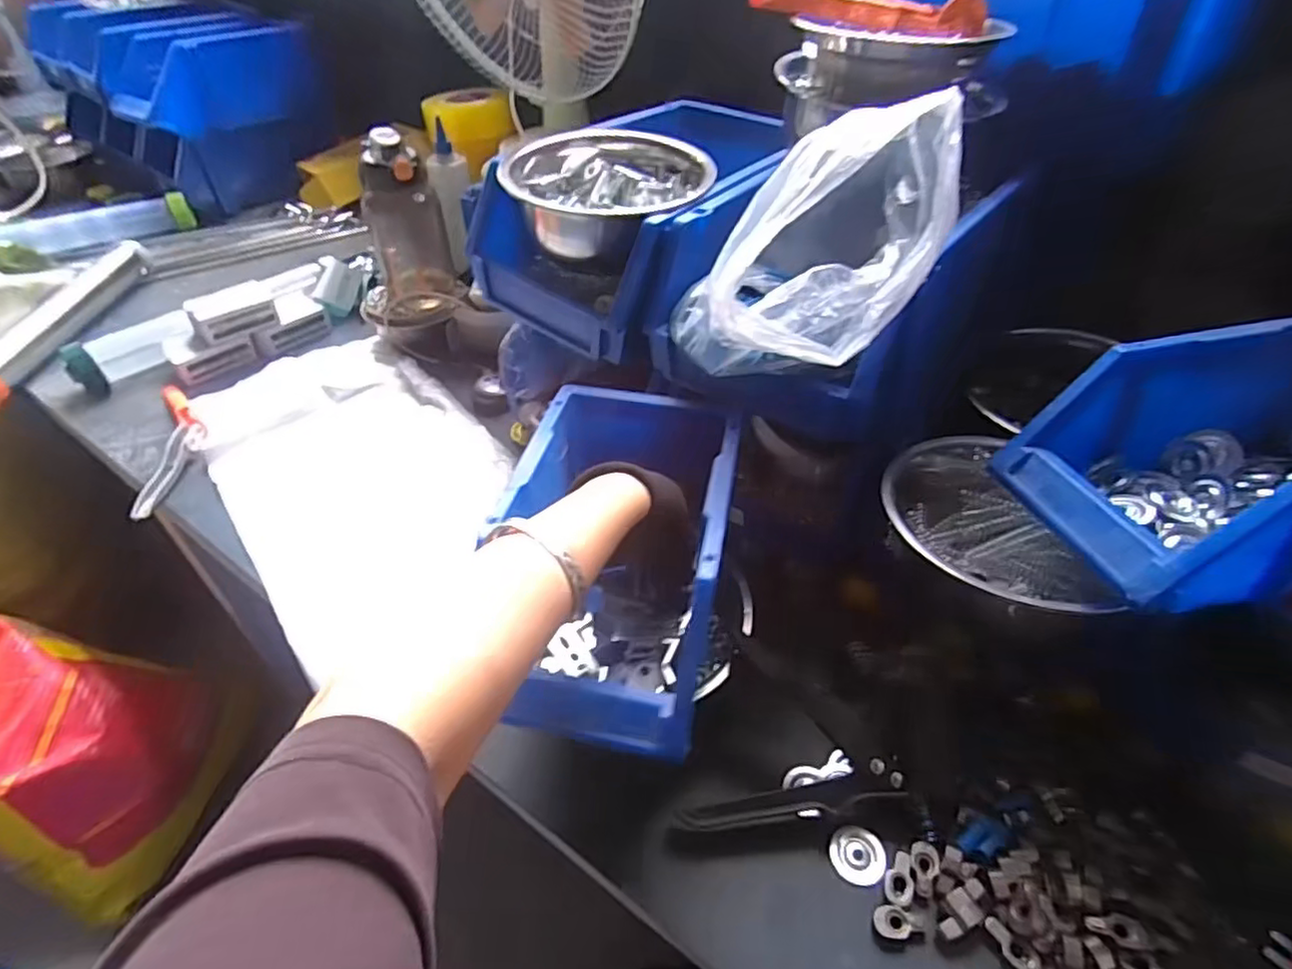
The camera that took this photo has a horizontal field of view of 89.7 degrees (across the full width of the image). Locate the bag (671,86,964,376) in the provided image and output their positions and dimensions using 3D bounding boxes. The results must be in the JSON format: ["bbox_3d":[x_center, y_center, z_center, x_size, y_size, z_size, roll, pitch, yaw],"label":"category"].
[{"bbox_3d":[0.107,-0.169,0.453,0.162,0.159,0.153,0,44,0],"label":"bag"}]

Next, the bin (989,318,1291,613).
[{"bbox_3d":[0.385,-0.025,0.409,0.246,0.108,0.157,-8,45,-8],"label":"bin"}]

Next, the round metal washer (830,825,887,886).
[{"bbox_3d":[0.144,0.251,0.440,0.035,0.004,0.035,0,44,0],"label":"round metal washer"}]

